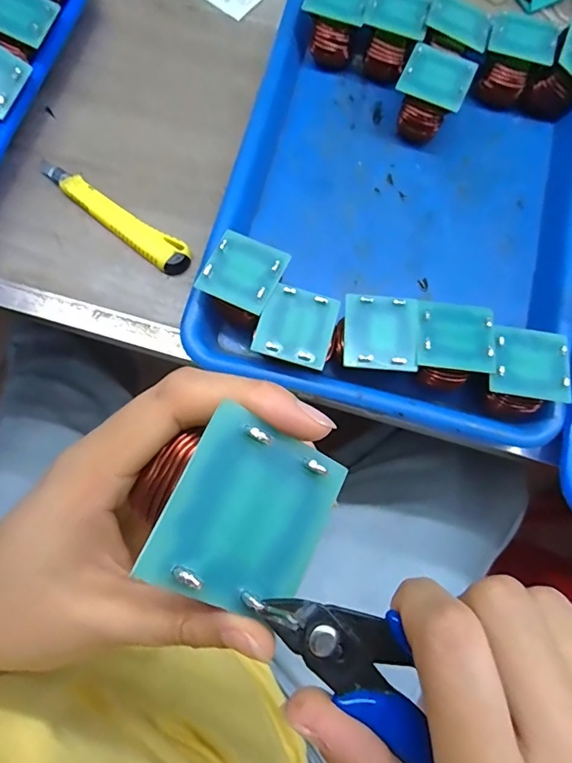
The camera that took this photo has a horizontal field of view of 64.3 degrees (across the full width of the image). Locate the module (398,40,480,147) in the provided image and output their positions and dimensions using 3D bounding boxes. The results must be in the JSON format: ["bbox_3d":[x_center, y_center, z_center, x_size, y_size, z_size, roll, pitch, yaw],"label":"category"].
[{"bbox_3d":[0.108,-0.212,0.342,0.047,0.048,0.048,25,77,5],"label":"module"}]

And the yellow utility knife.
[{"bbox_3d":[-0.131,-0.123,0.340,0.139,0.012,0.024,34,78,7],"label":"yellow utility knife"}]

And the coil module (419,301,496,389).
[{"bbox_3d":[0.103,-0.022,0.294,0.045,0.042,0.044,7,76,0],"label":"coil module"}]

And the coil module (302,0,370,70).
[{"bbox_3d":[0.038,-0.277,0.353,0.043,0.048,0.033,13,76,2],"label":"coil module"}]

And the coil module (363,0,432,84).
[{"bbox_3d":[0.083,-0.268,0.352,0.044,0.045,0.043,16,76,2],"label":"coil module"}]

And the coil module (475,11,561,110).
[{"bbox_3d":[0.173,-0.247,0.353,0.047,0.049,0.048,16,77,2],"label":"coil module"}]

